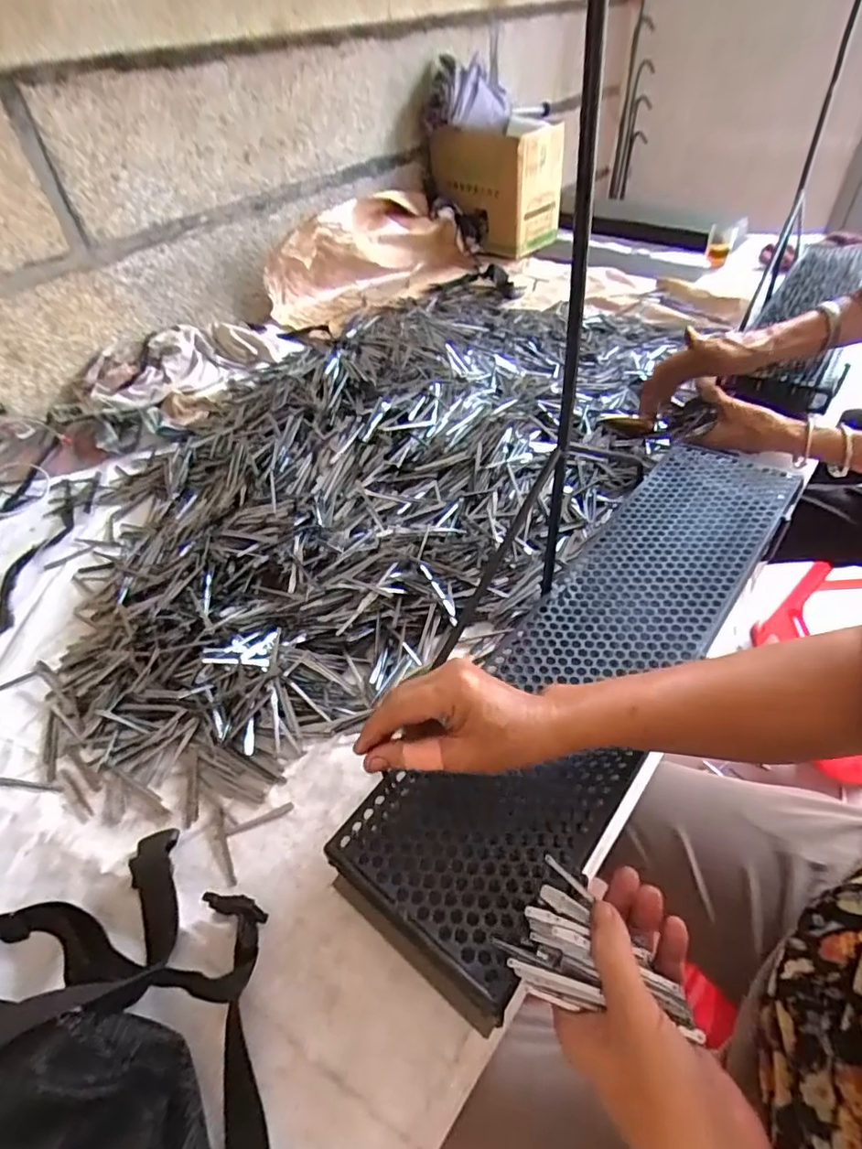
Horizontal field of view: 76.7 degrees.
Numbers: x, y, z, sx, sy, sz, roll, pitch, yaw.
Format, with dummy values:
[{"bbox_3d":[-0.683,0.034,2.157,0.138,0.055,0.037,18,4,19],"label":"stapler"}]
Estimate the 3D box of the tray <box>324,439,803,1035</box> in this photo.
[{"bbox_3d":[0.170,0.053,0.502,0.148,0.040,0.613,26,53,30],"label":"tray"}]

